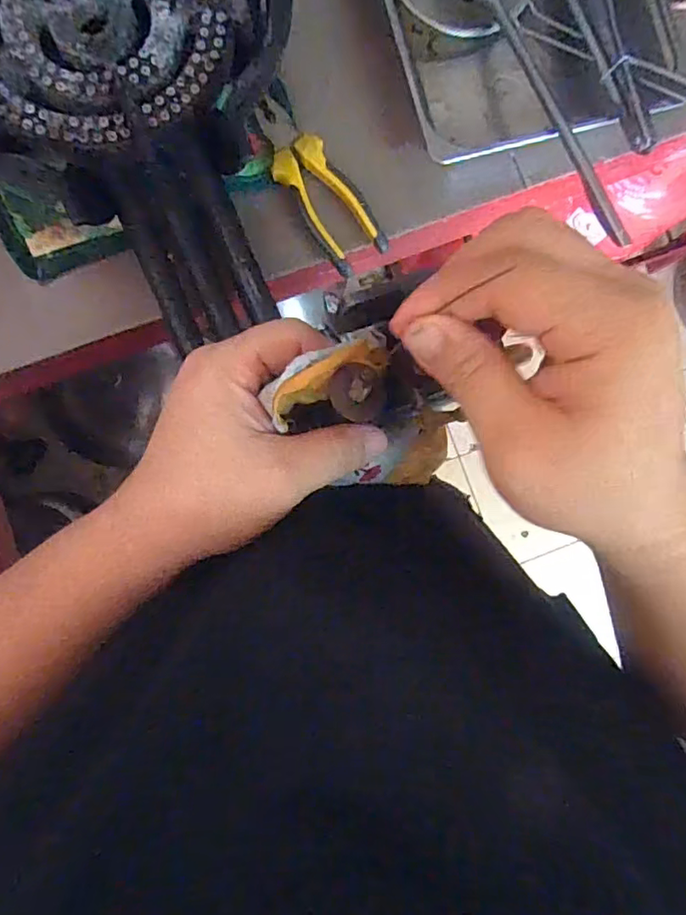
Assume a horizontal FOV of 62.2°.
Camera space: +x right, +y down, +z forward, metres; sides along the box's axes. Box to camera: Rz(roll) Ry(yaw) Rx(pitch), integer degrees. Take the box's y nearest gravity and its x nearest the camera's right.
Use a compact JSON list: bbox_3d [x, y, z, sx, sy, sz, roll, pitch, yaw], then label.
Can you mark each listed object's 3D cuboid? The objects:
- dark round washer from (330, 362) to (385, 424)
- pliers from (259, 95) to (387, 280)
[{"bbox_3d":[0.007,-0.030,0.263,0.025,0.006,0.027,-2,86,-4],"label":"dark round washer"},{"bbox_3d":[-0.024,-0.258,0.539,0.058,0.015,0.171,-32,93,-6],"label":"pliers"}]

